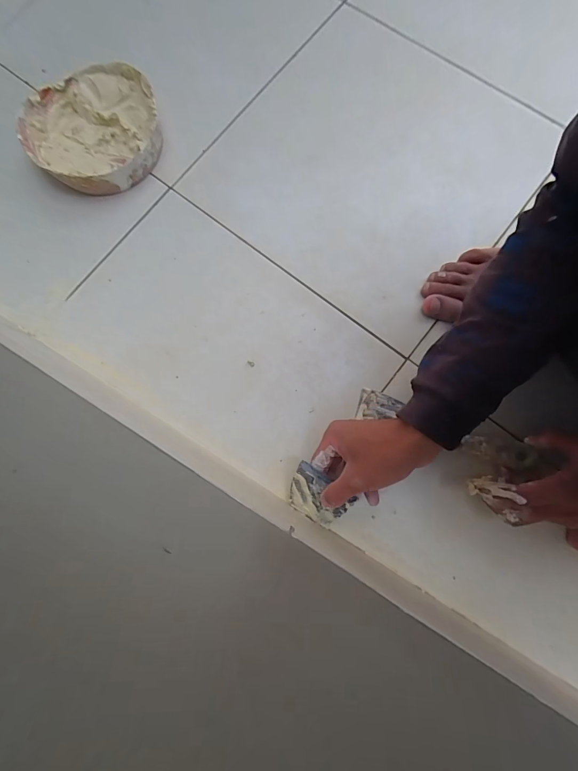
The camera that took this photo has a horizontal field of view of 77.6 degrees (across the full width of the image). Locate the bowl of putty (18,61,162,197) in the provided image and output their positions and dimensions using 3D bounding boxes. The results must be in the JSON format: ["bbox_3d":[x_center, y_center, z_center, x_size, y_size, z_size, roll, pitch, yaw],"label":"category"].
[{"bbox_3d":[-0.266,-0.351,0.499,0.175,0.047,0.170,0,79,1],"label":"bowl of putty"}]

